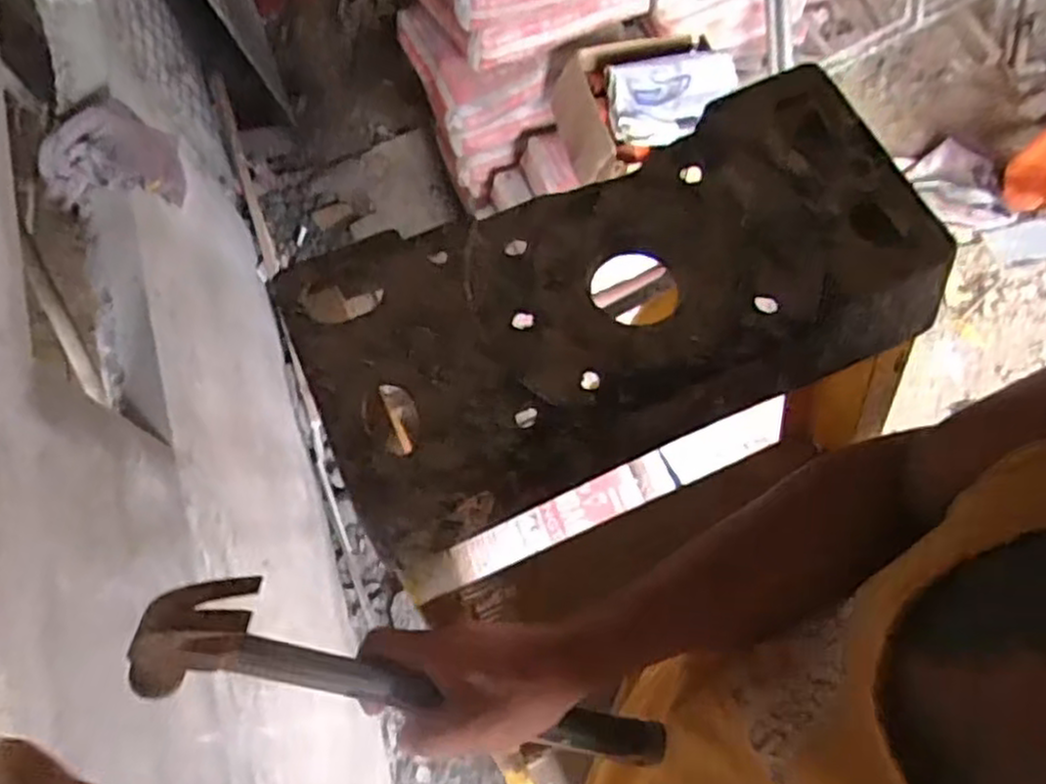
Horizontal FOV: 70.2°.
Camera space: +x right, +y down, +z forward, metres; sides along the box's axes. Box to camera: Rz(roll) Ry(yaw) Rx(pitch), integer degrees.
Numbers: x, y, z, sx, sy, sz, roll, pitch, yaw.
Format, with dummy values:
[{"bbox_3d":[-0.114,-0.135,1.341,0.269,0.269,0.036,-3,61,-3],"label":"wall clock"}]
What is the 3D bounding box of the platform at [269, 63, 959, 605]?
[{"bbox_3d":[0.047,-0.048,0.400,0.319,0.065,0.166,-25,71,-9],"label":"platform"}]

